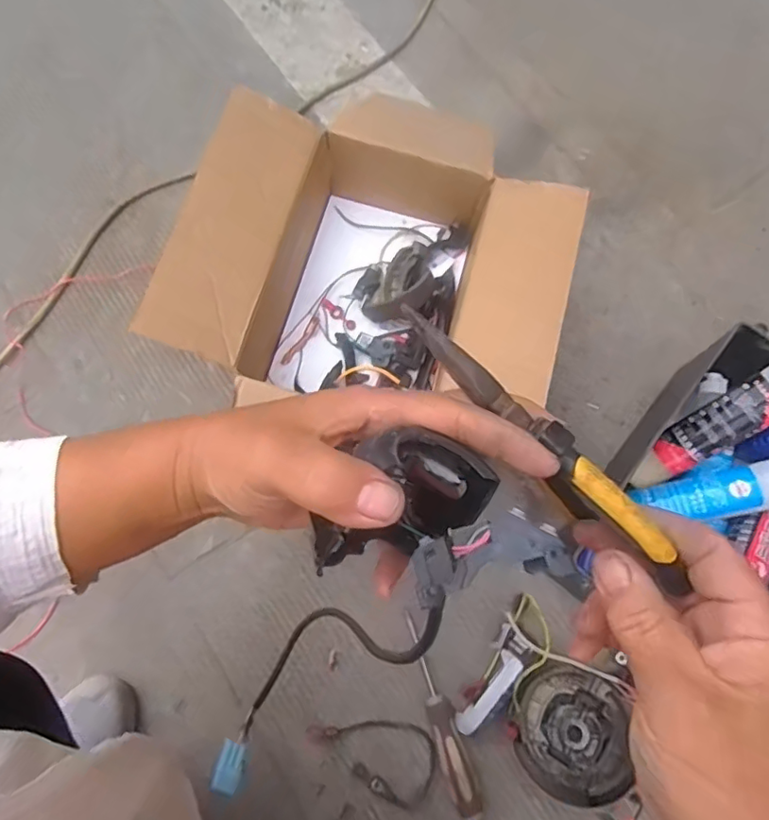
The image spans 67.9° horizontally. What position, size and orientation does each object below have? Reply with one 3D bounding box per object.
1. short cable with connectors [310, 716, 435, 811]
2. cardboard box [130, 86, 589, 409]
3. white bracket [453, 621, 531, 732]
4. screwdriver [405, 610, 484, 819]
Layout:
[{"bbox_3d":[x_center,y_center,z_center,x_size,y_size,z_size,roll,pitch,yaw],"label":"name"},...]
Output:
[{"bbox_3d":[-0.008,0.347,0.588,0.133,0.015,0.077,29,75,8],"label":"short cable with connectors"},{"bbox_3d":[-0.005,-0.143,0.643,0.394,0.189,0.365,20,74,5],"label":"cardboard box"},{"bbox_3d":[0.113,0.283,0.592,0.034,0.014,0.113,32,75,8],"label":"white bracket"},{"bbox_3d":[0.060,0.318,0.593,0.029,0.031,0.206,-17,74,-6],"label":"screwdriver"}]

